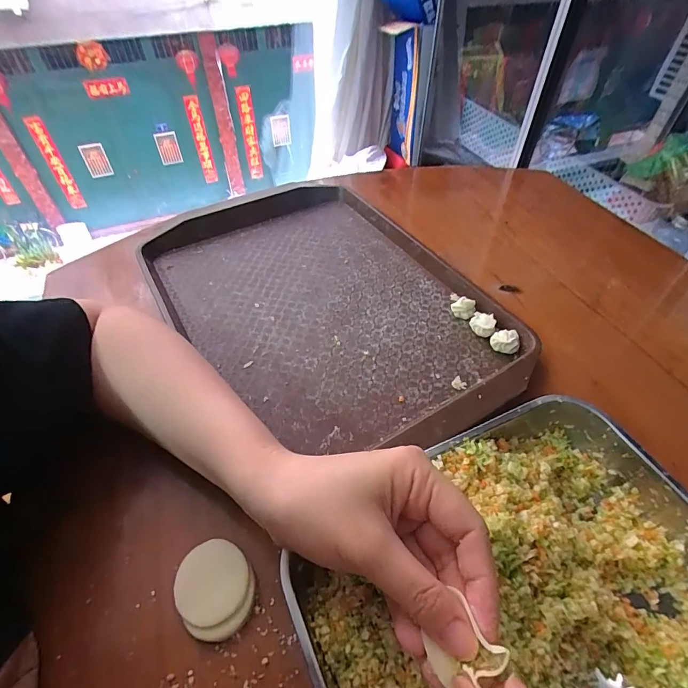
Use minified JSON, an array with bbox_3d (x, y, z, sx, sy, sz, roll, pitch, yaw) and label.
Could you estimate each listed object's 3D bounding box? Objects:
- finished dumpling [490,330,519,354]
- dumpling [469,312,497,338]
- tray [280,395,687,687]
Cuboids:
[{"bbox_3d":[0.156,-0.002,0.381,0.026,0.017,0.019,22,53,17],"label":"finished dumpling"},{"bbox_3d":[0.139,-0.018,0.395,0.023,0.017,0.023,0,49,0],"label":"dumpling"},{"bbox_3d":[0.104,0.145,0.235,0.253,0.054,0.180,-19,52,-16],"label":"tray"}]

